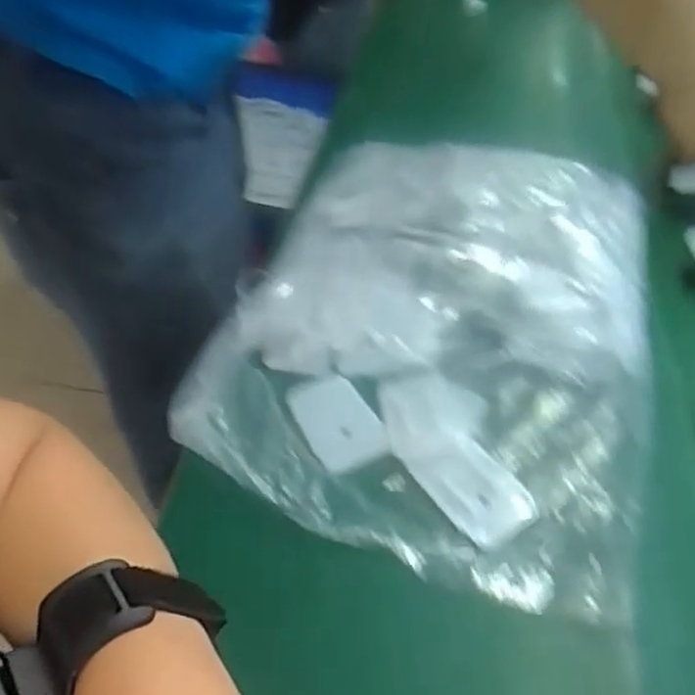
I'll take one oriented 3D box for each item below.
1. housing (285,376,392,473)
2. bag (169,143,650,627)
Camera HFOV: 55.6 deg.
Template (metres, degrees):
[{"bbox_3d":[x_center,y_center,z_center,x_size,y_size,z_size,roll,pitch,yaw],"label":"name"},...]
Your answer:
[{"bbox_3d":[-0.006,0.044,0.402,0.043,0.010,0.068,-21,49,-20],"label":"housing"},{"bbox_3d":[0.061,-0.024,0.429,0.261,0.086,0.324,12,46,12],"label":"bag"}]

